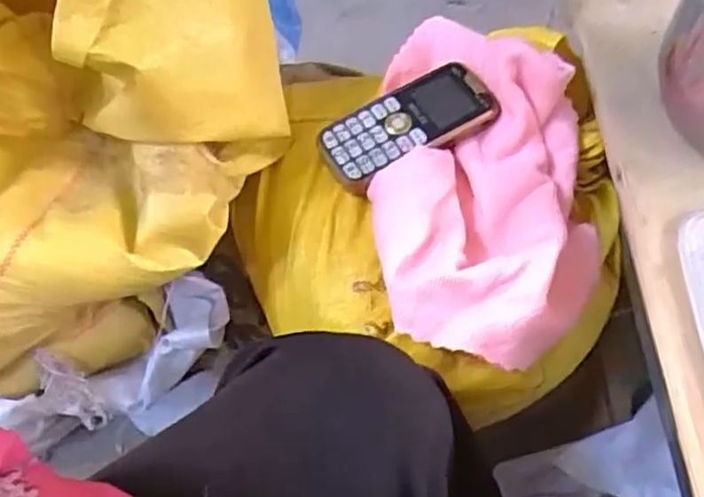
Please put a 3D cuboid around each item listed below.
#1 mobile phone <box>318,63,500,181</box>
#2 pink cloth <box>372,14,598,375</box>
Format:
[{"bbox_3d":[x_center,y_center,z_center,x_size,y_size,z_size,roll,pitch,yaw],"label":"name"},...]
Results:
[{"bbox_3d":[0.040,-0.092,0.486,0.124,0.013,0.058,-28,67,-11],"label":"mobile phone"},{"bbox_3d":[0.094,-0.055,0.461,0.154,0.079,0.257,7,54,2],"label":"pink cloth"}]

